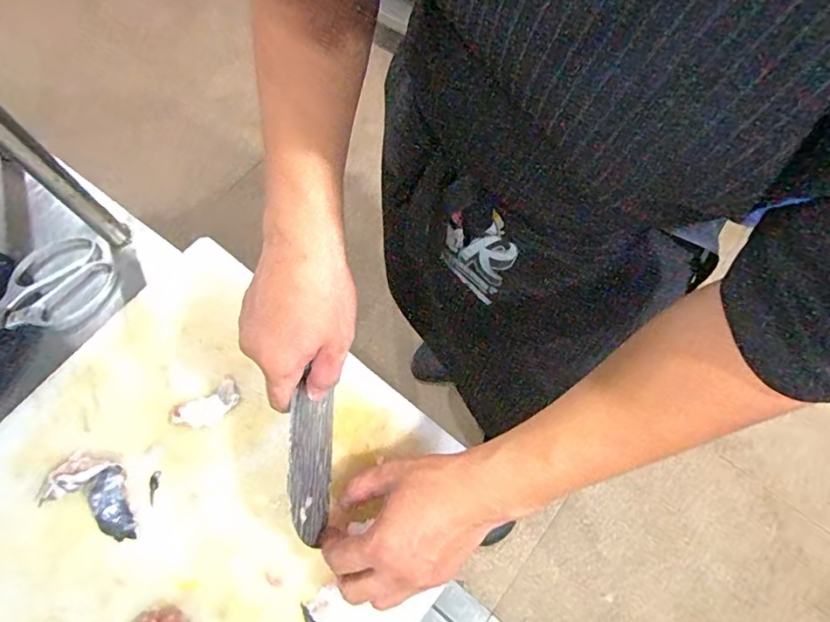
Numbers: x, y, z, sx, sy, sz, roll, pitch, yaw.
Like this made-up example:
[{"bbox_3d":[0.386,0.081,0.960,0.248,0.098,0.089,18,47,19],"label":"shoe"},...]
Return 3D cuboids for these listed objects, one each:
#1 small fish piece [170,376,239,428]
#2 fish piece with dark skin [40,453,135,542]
[{"bbox_3d":[-0.191,0.086,0.468,0.059,0.014,0.029,-33,72,-11],"label":"small fish piece"},{"bbox_3d":[-0.274,0.157,0.445,0.089,0.016,0.052,25,72,10],"label":"fish piece with dark skin"}]

